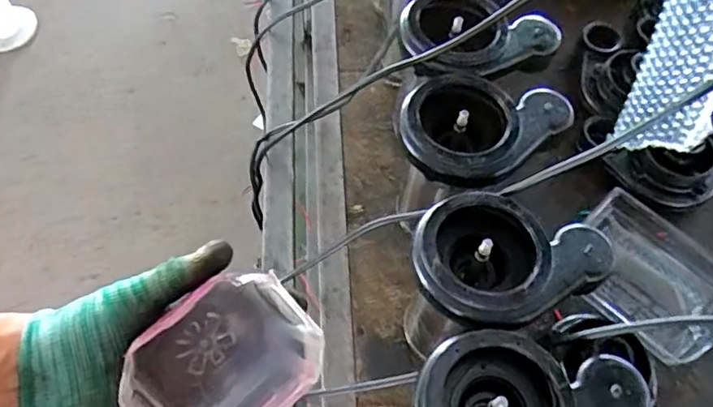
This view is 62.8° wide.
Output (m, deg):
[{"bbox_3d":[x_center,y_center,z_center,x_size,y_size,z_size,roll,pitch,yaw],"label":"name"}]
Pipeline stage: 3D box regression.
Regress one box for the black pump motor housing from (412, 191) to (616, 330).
[{"bbox_3d":[0.134,0.048,0.516,0.170,0.052,0.123,-14,62,-10],"label":"black pump motor housing"}]

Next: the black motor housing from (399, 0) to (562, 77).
[{"bbox_3d":[0.133,-0.194,0.651,0.169,0.043,0.123,-19,63,-13],"label":"black motor housing"}]

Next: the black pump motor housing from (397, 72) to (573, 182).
[{"bbox_3d":[0.124,-0.084,0.587,0.164,0.050,0.124,-33,67,-19],"label":"black pump motor housing"}]

